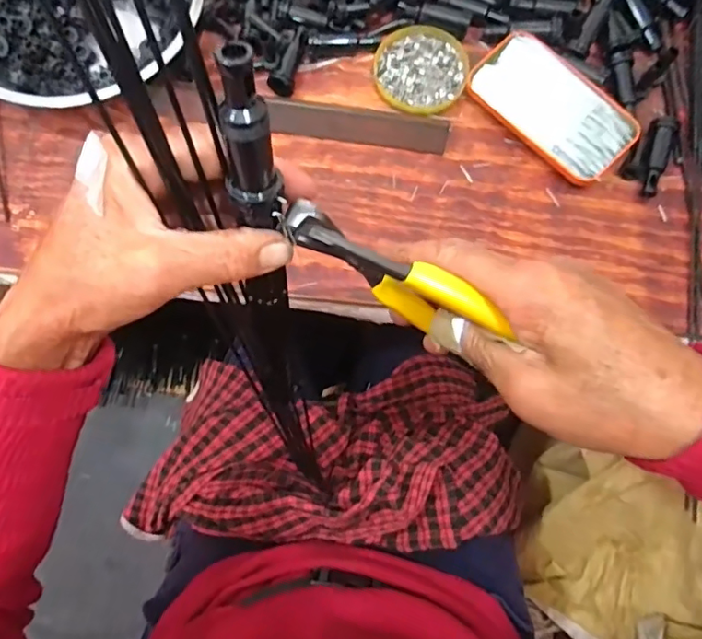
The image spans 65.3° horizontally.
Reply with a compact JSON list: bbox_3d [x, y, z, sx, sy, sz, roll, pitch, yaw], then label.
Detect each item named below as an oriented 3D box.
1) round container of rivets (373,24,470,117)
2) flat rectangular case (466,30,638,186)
[{"bbox_3d":[0.064,-0.229,0.501,0.083,0.009,0.083,0,78,0],"label":"round container of rivets"},{"bbox_3d":[0.177,-0.187,0.481,0.078,0.018,0.144,-42,81,-8],"label":"flat rectangular case"}]

